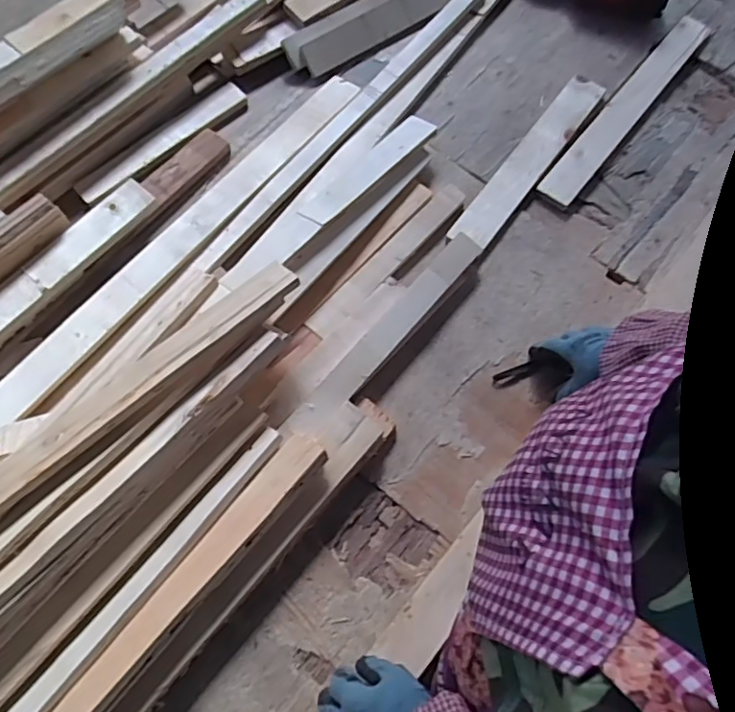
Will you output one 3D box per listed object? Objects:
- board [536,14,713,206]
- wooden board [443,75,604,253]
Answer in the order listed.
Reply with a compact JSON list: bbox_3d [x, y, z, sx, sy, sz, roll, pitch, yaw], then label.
[{"bbox_3d":[0.407,-0.392,0.910,0.053,0.014,0.451,37,71,12],"label":"board"},{"bbox_3d":[0.246,-0.300,0.875,0.057,0.017,0.381,35,71,11],"label":"wooden board"}]

